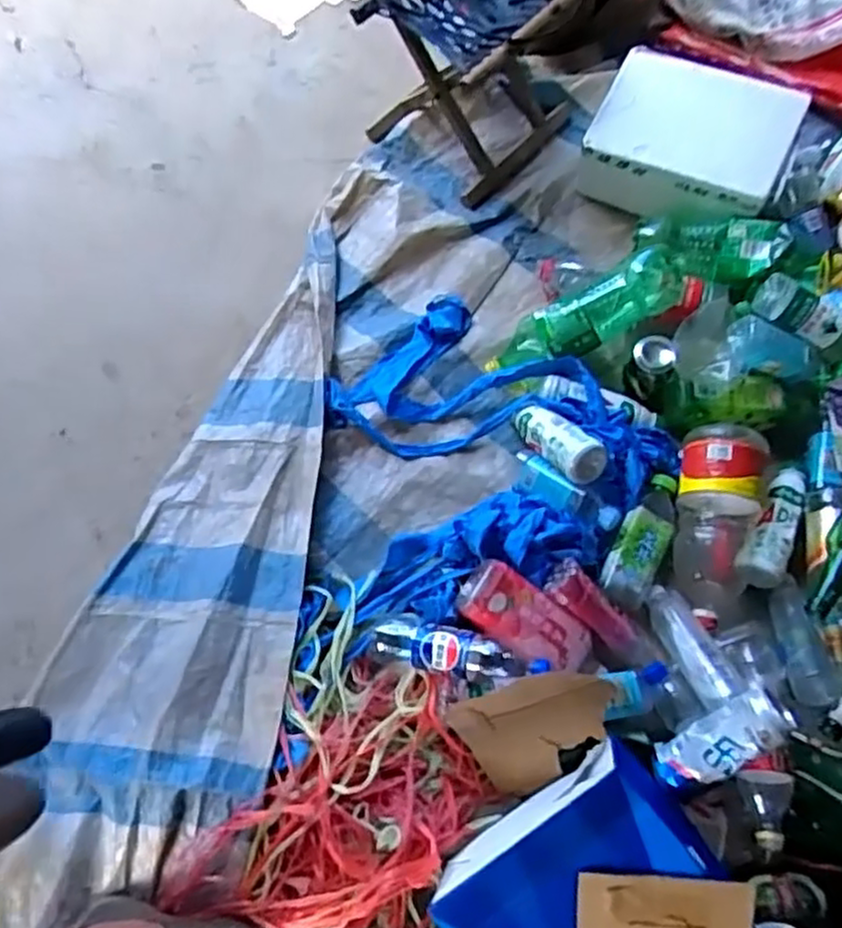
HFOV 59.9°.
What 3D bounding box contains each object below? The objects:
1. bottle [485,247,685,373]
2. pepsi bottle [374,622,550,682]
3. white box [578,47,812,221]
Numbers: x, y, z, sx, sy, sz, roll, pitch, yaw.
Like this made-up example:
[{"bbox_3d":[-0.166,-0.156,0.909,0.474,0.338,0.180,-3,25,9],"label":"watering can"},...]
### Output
[{"bbox_3d":[0.262,-0.242,1.203,0.329,0.119,0.107,-31,107,-9],"label":"bottle"},{"bbox_3d":[0.050,0.252,0.980,0.243,0.055,0.064,5,71,20],"label":"pepsi bottle"},{"bbox_3d":[0.469,-0.575,1.289,0.315,0.135,0.251,24,74,8],"label":"white box"}]

